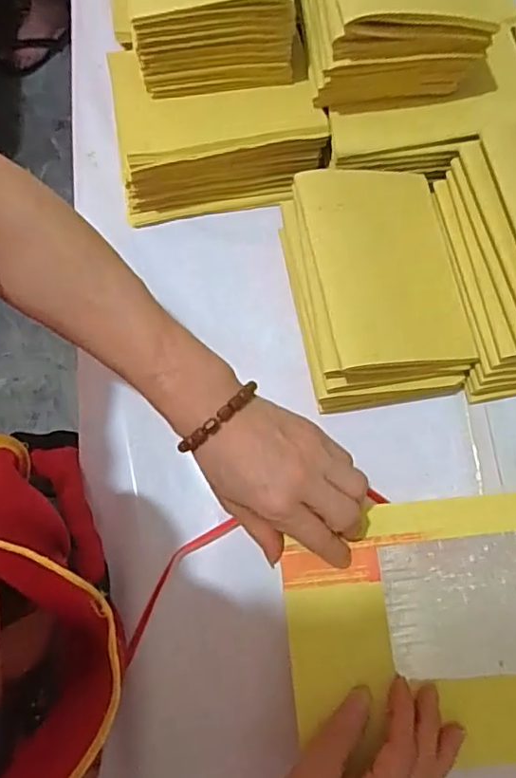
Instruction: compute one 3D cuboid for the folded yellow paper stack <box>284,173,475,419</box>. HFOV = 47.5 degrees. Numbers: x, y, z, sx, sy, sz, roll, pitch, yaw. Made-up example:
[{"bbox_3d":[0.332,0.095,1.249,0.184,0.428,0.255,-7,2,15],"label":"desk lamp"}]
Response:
[{"bbox_3d":[0.092,-0.083,0.454,0.125,0.069,0.177,-11,74,-3],"label":"folded yellow paper stack"}]

